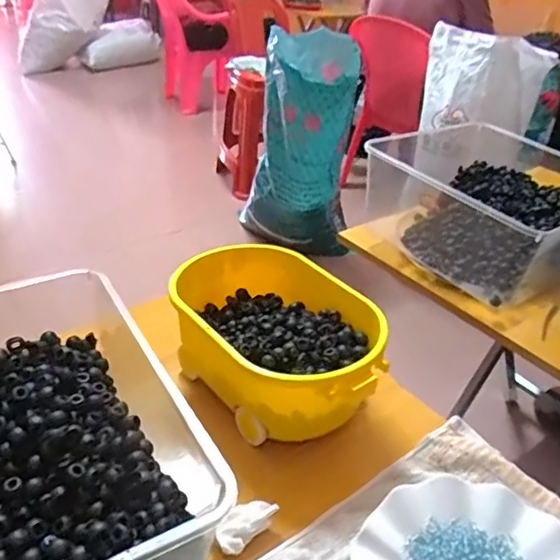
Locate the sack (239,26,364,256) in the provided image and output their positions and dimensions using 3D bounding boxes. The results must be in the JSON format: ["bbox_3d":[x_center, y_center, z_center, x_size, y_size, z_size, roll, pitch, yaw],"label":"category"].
[{"bbox_3d":[0.055,-0.382,1.708,0.309,0.589,0.307,4,33,-1],"label":"sack"}]

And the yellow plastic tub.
[{"bbox_3d":[-0.007,0.059,0.601,0.159,0.087,0.249,-23,42,-35],"label":"yellow plastic tub"}]

